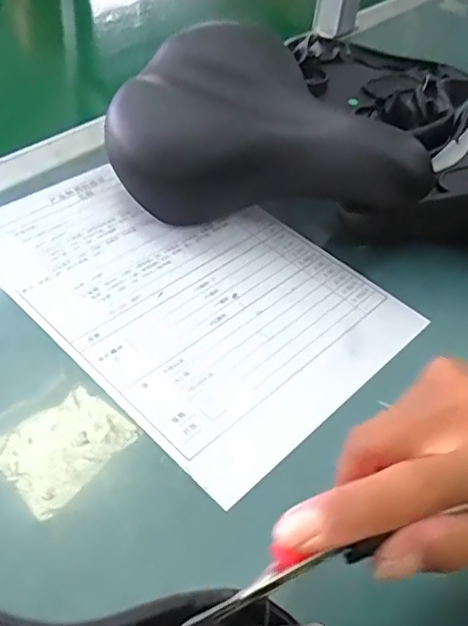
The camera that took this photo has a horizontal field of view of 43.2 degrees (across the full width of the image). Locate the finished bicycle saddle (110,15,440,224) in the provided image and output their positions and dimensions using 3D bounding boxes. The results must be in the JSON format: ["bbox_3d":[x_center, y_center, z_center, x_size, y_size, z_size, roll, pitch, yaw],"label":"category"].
[{"bbox_3d":[0.023,-0.140,0.468,0.239,0.110,0.125,9,46,1],"label":"finished bicycle saddle"}]

